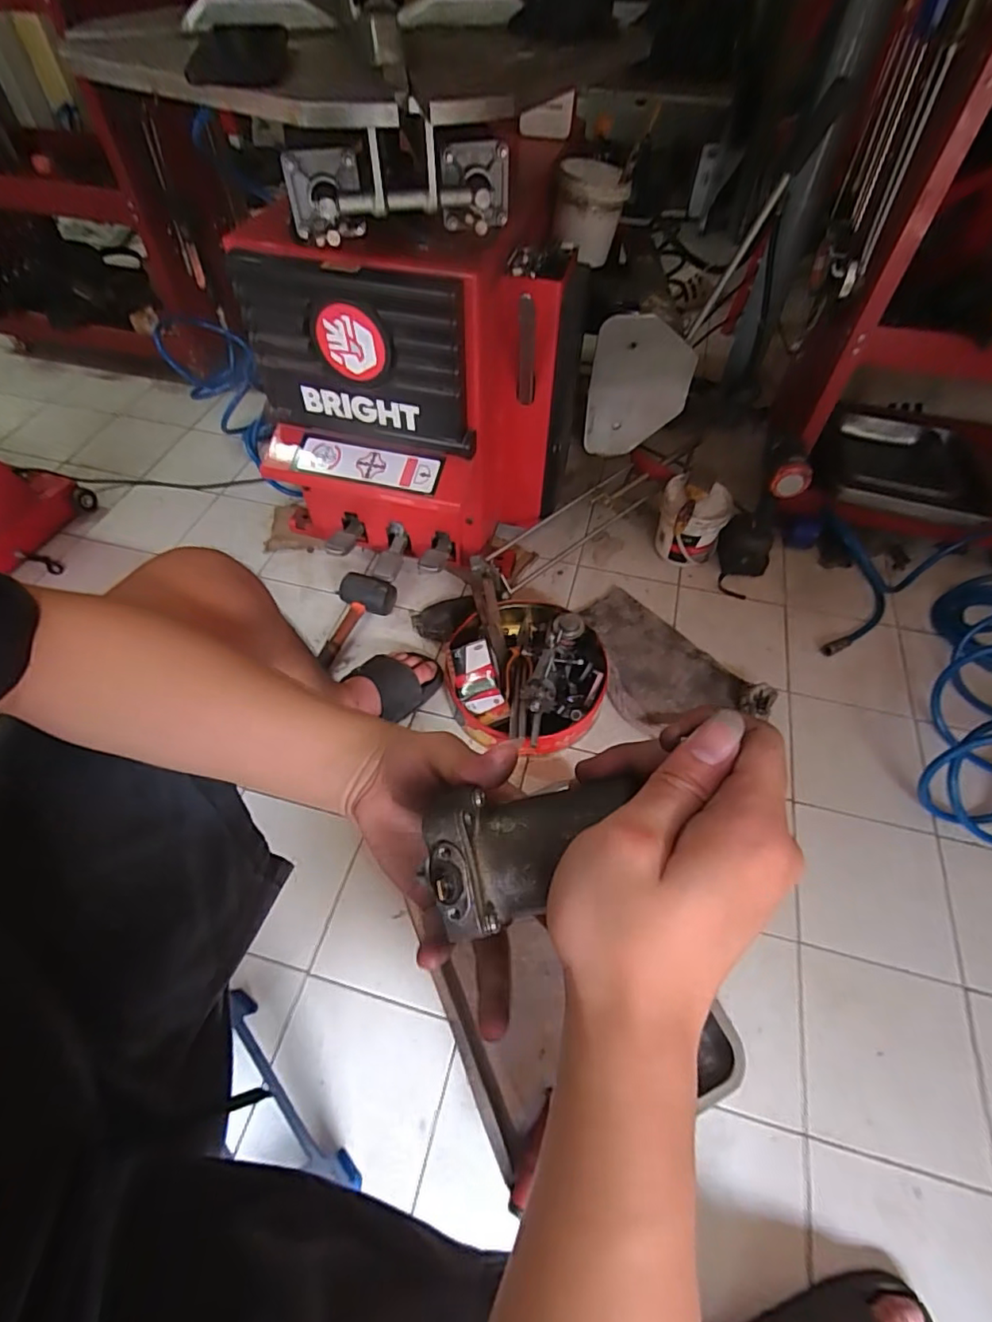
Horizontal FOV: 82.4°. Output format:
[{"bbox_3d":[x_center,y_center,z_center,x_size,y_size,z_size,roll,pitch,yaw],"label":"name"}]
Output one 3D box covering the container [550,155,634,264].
[{"bbox_3d":[0.165,-0.781,0.995,0.118,0.127,0.124,9,55,6],"label":"container"}]

